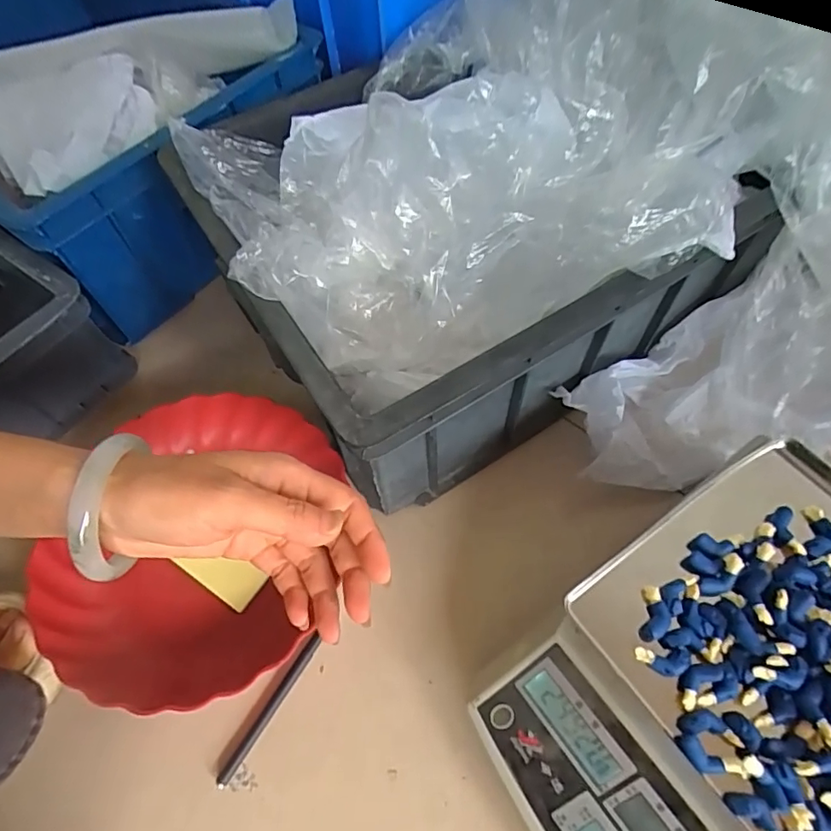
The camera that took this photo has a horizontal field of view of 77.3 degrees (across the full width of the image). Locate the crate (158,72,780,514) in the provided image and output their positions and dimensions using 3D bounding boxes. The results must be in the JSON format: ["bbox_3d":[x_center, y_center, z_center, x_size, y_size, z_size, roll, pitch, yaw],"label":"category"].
[{"bbox_3d":[0.043,-0.156,0.470,0.395,0.198,0.339,-29,63,-14],"label":"crate"}]

